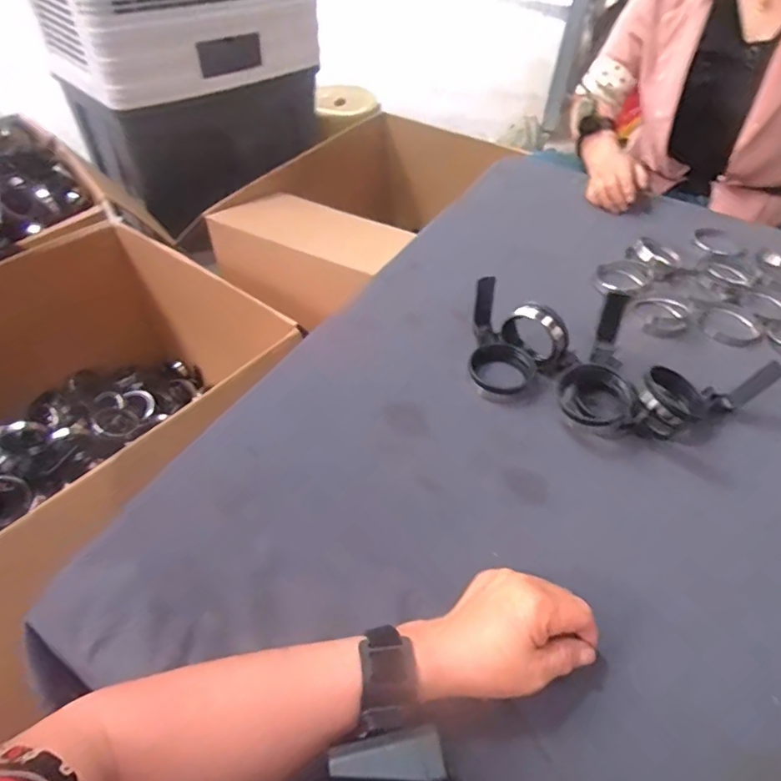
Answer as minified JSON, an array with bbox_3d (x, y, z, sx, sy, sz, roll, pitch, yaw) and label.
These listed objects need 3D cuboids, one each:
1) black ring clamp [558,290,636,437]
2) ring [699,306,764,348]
[{"bbox_3d":[0.219,-0.018,0.531,0.075,0.115,0.088,28,51,20],"label":"black ring clamp"},{"bbox_3d":[0.431,-0.080,0.678,0.070,0.011,0.070,2,47,-2],"label":"ring"}]

